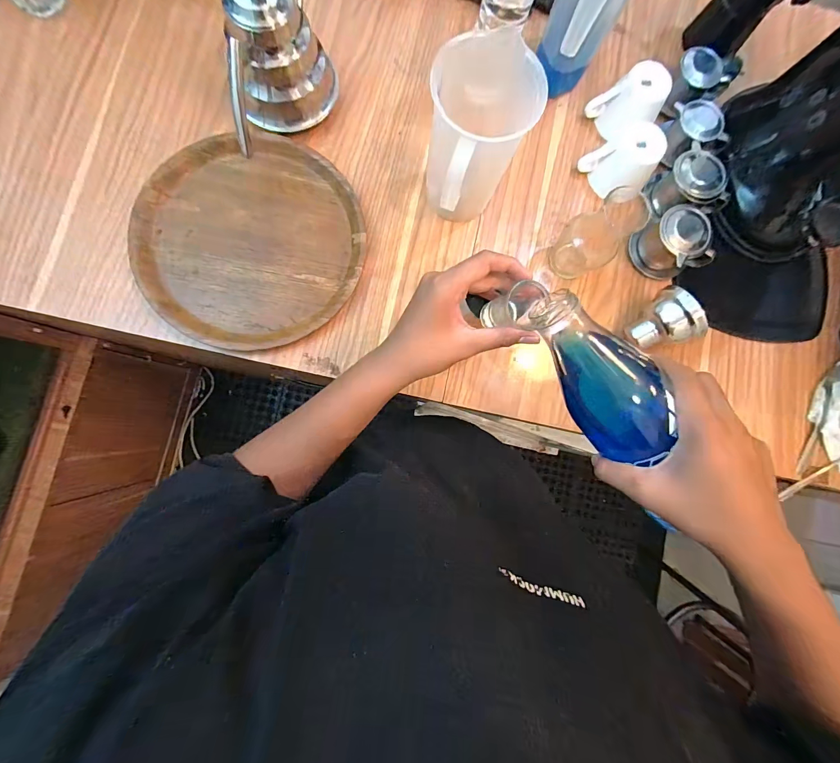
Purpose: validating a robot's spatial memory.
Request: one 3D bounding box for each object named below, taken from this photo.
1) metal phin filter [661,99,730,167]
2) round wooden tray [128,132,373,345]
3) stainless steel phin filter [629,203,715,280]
[{"bbox_3d":[0.400,-0.363,0.525,0.071,0.054,0.075,-8,86,-5],"label":"metal phin filter"},{"bbox_3d":[-0.222,-0.189,0.479,0.281,0.022,0.281,0,85,-4],"label":"round wooden tray"},{"bbox_3d":[0.355,-0.195,0.499,0.076,0.063,0.084,-15,86,-6],"label":"stainless steel phin filter"}]

